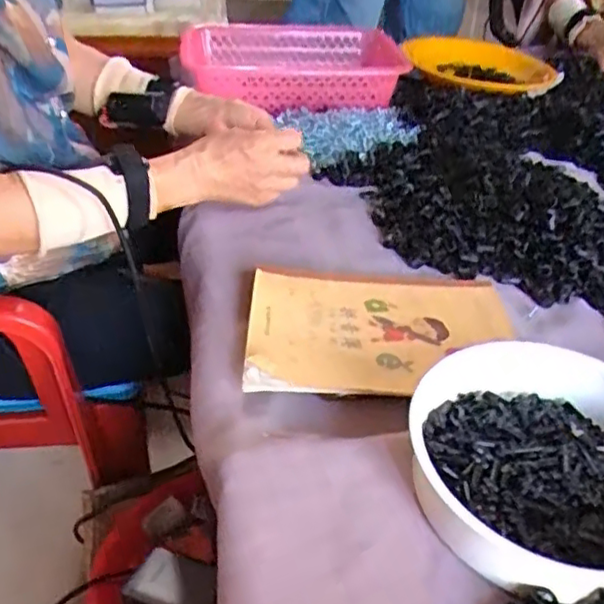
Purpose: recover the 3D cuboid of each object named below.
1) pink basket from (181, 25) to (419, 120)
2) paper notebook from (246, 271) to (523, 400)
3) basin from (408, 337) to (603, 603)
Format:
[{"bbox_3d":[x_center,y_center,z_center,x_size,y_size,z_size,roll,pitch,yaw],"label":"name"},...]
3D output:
[{"bbox_3d":[-0.017,-0.330,0.874,0.269,0.066,0.196,-4,38,-9],"label":"pink basket"},{"bbox_3d":[0.065,0.021,0.501,0.217,0.011,0.136,2,38,-10],"label":"paper notebook"},{"bbox_3d":[0.146,0.093,0.371,0.156,0.043,0.157,2,38,-1],"label":"basin"}]

